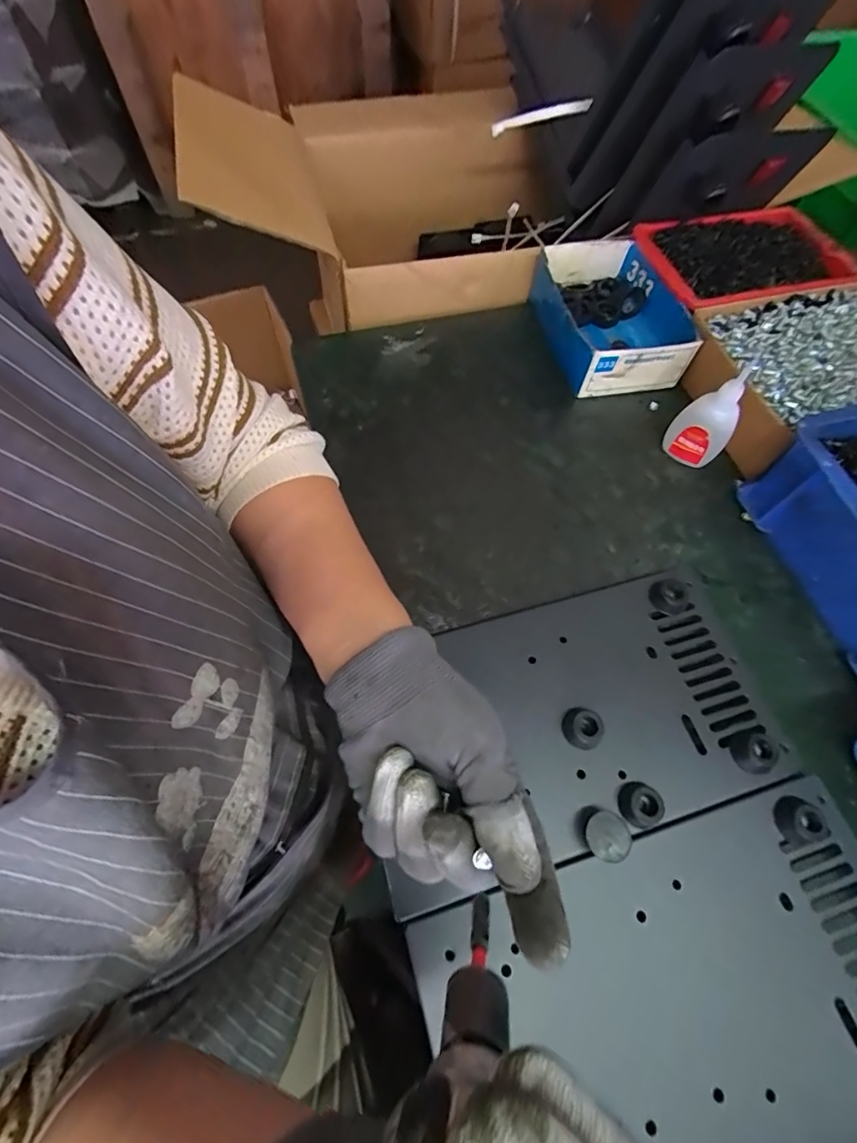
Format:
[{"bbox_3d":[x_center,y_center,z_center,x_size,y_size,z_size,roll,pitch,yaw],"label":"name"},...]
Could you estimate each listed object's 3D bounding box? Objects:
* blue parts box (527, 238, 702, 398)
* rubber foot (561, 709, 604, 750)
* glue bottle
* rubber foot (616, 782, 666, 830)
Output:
[{"bbox_3d":[0.174,-0.251,0.471,0.118,0.058,0.166,-12,63,-10],"label":"blue parts box"},{"bbox_3d":[0.097,0.099,0.298,0.022,0.013,0.023,28,64,11],"label":"rubber foot"},{"bbox_3d":[0.232,-0.127,0.386,0.045,0.097,0.023,36,66,15],"label":"glue bottle"},{"bbox_3d":[0.125,0.138,0.278,0.022,0.015,0.023,1,62,-3],"label":"rubber foot"}]

